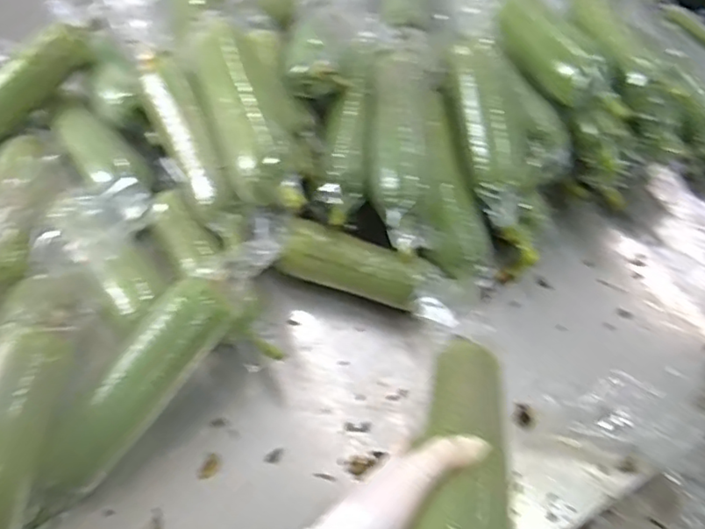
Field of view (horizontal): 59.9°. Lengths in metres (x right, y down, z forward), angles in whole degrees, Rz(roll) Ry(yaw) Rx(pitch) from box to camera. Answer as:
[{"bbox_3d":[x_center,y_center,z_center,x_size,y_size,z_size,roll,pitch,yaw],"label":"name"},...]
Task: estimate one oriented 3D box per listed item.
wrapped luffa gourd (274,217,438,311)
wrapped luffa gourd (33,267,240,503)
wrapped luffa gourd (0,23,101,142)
[{"bbox_3d":[0.008,0.009,0.637,0.156,0.056,0.054,21,57,9],"label":"wrapped luffa gourd"},{"bbox_3d":[-0.184,0.106,0.516,0.048,0.051,0.232,34,77,17],"label":"wrapped luffa gourd"},{"bbox_3d":[-0.385,-0.176,0.682,0.240,0.051,0.044,-41,66,-1],"label":"wrapped luffa gourd"}]

